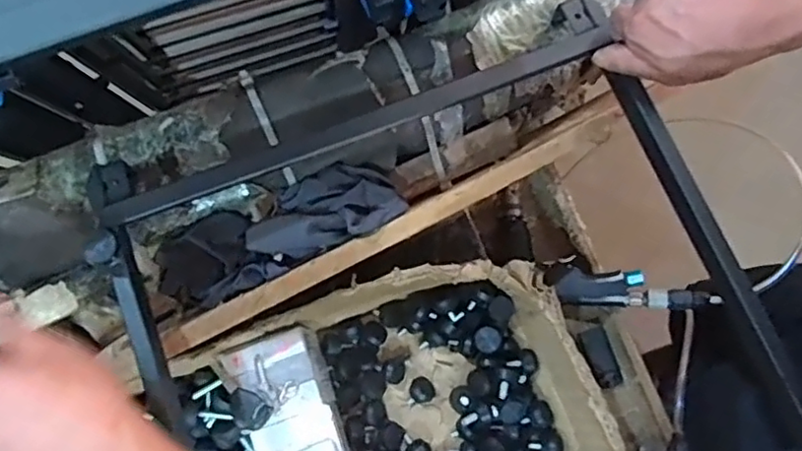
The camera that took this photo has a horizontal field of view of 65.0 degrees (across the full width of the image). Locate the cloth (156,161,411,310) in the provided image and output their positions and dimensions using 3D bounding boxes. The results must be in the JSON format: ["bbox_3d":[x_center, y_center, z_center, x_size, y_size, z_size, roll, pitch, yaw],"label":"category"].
[{"bbox_3d":[-0.113,0.006,0.587,0.236,0.046,0.078,-22,78,-7],"label":"cloth"}]

